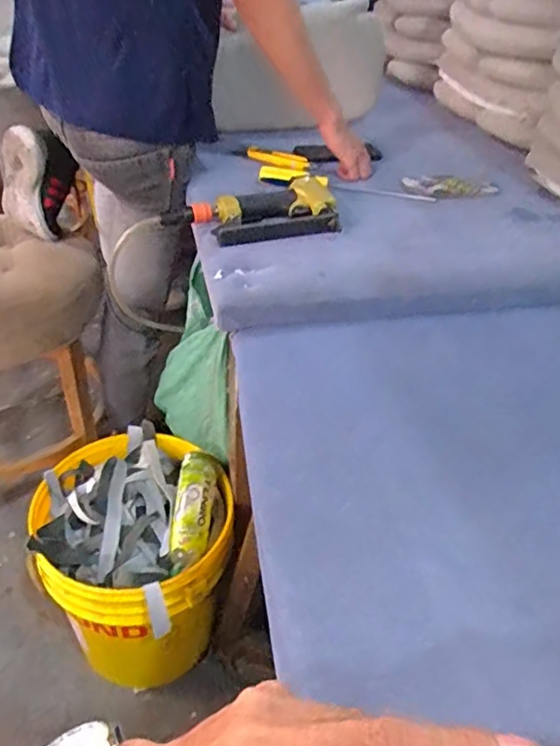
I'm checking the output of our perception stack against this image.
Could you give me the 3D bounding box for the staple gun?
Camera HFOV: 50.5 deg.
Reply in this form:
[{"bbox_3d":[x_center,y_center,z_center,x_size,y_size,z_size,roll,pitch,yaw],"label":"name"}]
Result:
[{"bbox_3d":[-0.020,-0.226,0.845,0.255,0.039,0.133,-17,43,-24],"label":"staple gun"}]

